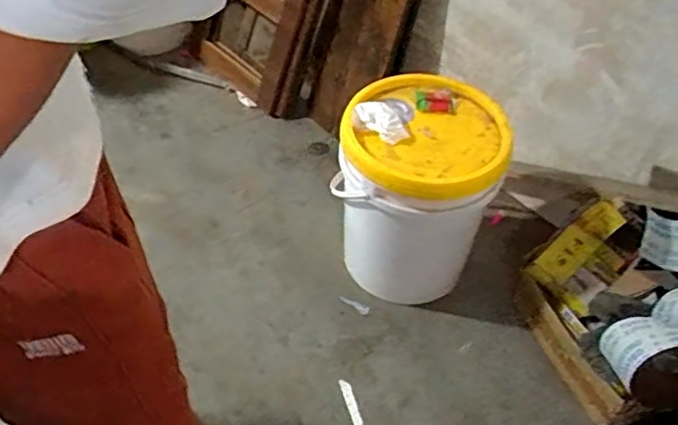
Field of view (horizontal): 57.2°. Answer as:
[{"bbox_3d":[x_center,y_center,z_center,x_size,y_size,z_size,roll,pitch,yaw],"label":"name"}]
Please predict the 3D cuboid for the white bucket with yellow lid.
[{"bbox_3d":[0.151,-0.028,1.249,0.298,0.391,0.313,21,52,14],"label":"white bucket with yellow lid"}]

